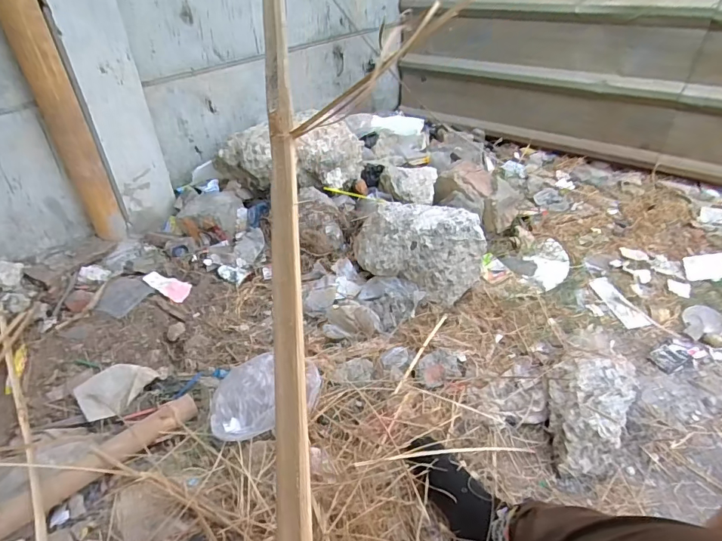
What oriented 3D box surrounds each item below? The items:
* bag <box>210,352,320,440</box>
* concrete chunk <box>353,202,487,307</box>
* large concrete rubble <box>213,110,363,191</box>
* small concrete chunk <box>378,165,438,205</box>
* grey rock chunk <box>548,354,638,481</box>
[{"bbox_3d":[-0.192,0.237,0.851,0.216,0.055,0.175,-26,44,-29],"label":"bag"},{"bbox_3d":[0.147,-0.063,1.201,0.373,0.213,0.200,19,42,22],"label":"concrete chunk"},{"bbox_3d":[-0.236,-0.370,1.417,0.484,0.193,0.199,-5,38,-5],"label":"large concrete rubble"},{"bbox_3d":[0.152,-0.285,1.437,0.188,0.079,0.134,4,38,8],"label":"small concrete chunk"},{"bbox_3d":[0.469,0.272,0.889,0.155,0.107,0.290,21,43,24],"label":"grey rock chunk"}]

